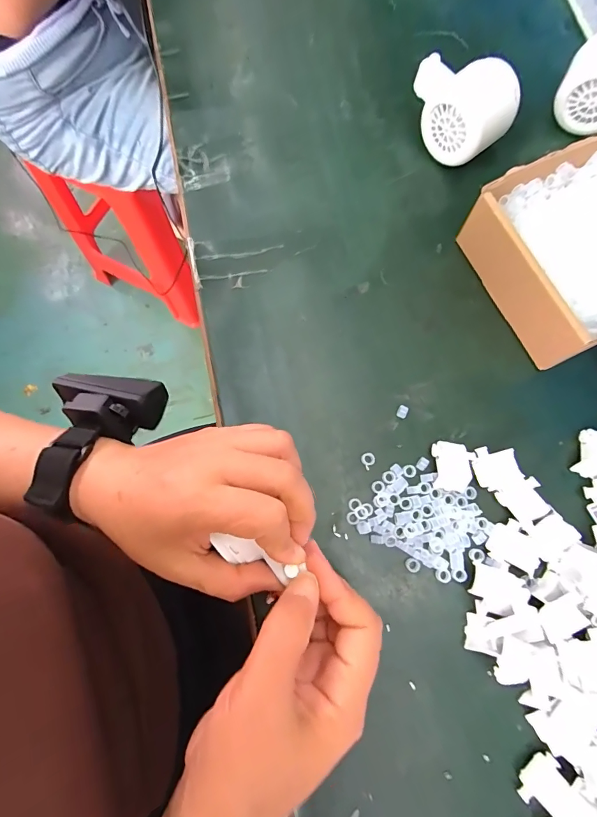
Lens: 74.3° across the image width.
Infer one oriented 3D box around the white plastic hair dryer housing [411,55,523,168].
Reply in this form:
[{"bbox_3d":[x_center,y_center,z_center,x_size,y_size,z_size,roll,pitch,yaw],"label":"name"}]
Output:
[{"bbox_3d":[0.130,-0.243,0.324,0.083,0.060,0.047,24,79,5],"label":"white plastic hair dryer housing"}]

